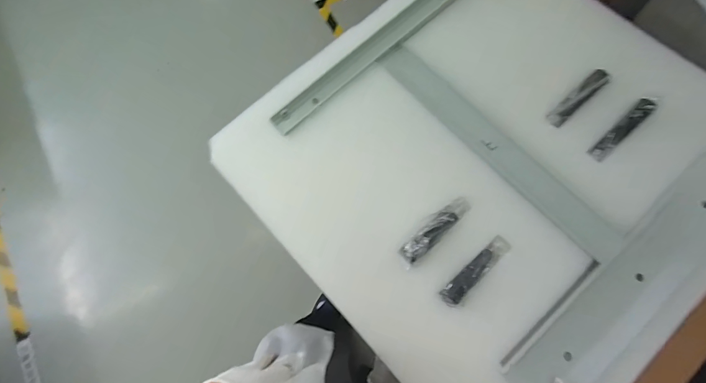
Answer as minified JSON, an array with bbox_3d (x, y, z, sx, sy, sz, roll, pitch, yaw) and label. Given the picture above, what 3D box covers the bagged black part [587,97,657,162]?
[{"bbox_3d":[0.417,-0.098,0.558,0.119,0.019,0.027,-45,78,3],"label":"bagged black part"}]

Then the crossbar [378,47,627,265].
[{"bbox_3d":[0.218,-0.072,0.564,0.053,0.029,0.441,-42,77,-10],"label":"crossbar"}]

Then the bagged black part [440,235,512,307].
[{"bbox_3d":[0.175,0.110,0.510,0.127,0.021,0.030,-43,78,-11],"label":"bagged black part"}]

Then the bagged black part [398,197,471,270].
[{"bbox_3d":[0.120,0.054,0.525,0.133,0.030,0.033,-43,78,-11],"label":"bagged black part"}]

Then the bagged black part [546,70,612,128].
[{"bbox_3d":[0.358,-0.147,0.578,0.122,0.023,0.029,-41,77,-10],"label":"bagged black part"}]

